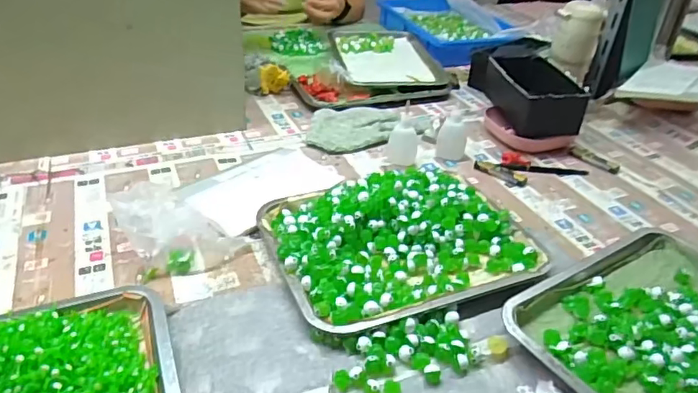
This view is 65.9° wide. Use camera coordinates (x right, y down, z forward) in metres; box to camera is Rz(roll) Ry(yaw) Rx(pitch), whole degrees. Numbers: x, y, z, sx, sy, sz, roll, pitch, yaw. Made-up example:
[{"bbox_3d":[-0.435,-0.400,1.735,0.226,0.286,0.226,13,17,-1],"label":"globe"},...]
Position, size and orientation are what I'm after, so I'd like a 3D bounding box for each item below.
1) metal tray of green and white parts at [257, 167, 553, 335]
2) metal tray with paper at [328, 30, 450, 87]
[{"bbox_3d":[0.059,0.042,0.627,0.290,0.042,0.228,-12,37,-19],"label":"metal tray of green and white parts"},{"bbox_3d":[0.074,-0.281,1.086,0.189,0.030,0.263,-5,35,-10],"label":"metal tray with paper"}]

